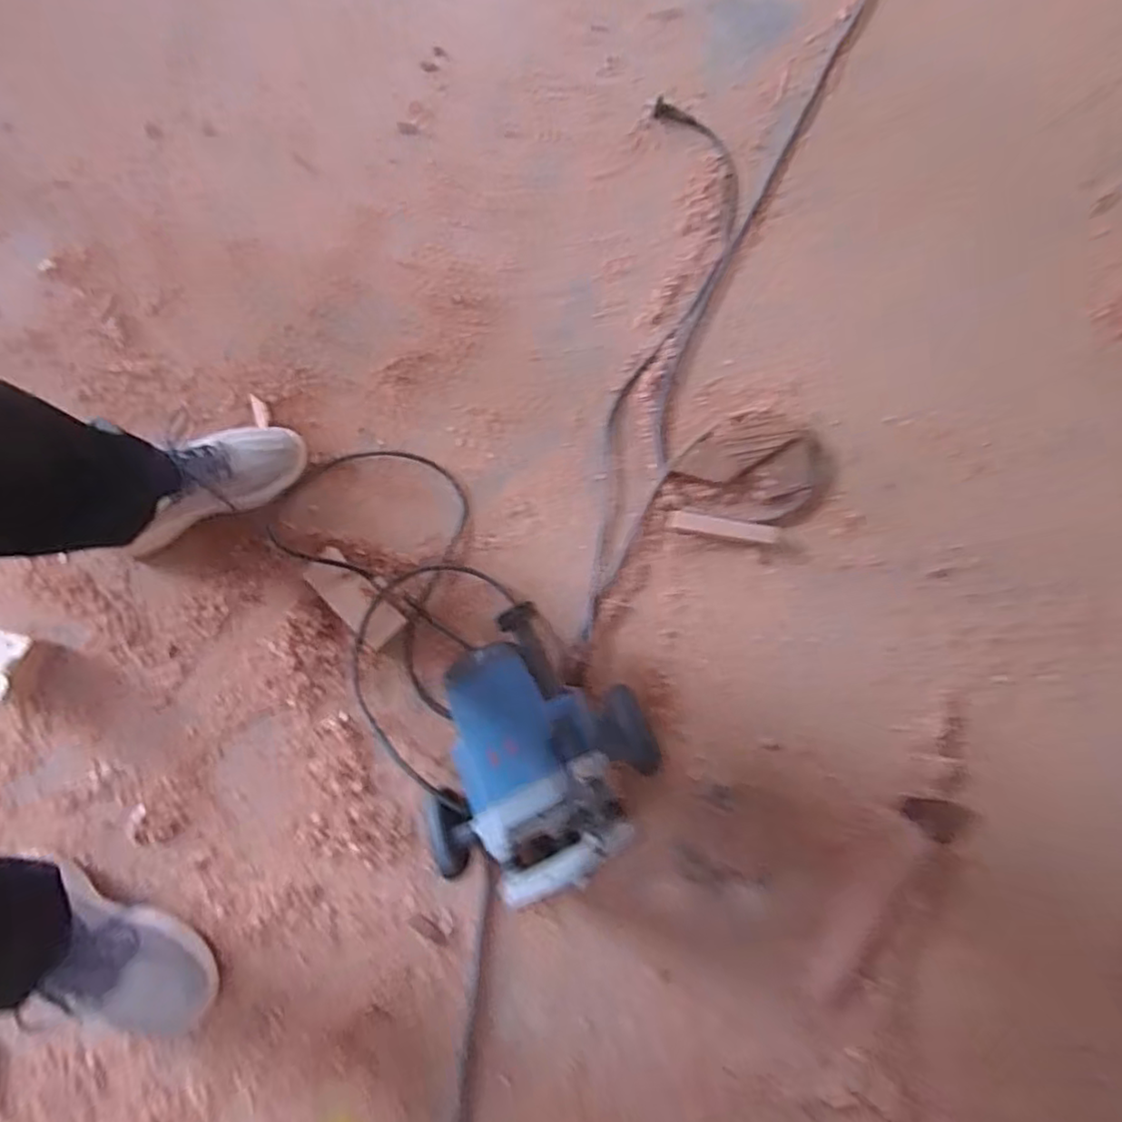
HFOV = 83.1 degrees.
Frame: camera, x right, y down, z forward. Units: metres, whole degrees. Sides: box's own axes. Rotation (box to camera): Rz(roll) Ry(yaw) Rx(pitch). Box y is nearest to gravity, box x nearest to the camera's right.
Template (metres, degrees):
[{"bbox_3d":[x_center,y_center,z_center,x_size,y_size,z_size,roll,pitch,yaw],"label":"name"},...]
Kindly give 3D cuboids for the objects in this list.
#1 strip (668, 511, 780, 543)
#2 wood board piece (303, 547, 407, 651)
[{"bbox_3d":[0.220,-0.046,0.847,0.140,0.004,0.025,9,73,4],"label":"strip"},{"bbox_3d":[-0.266,0.049,0.811,0.142,0.019,0.054,42,78,13],"label":"wood board piece"}]

